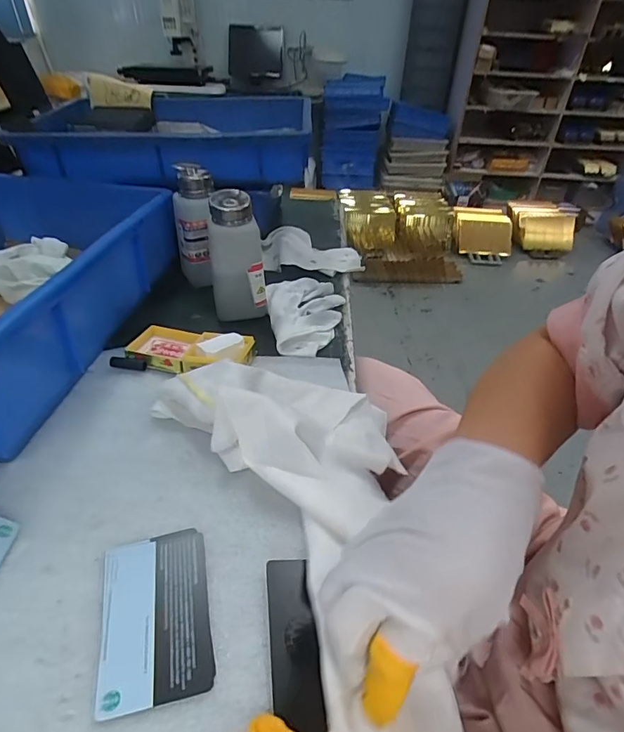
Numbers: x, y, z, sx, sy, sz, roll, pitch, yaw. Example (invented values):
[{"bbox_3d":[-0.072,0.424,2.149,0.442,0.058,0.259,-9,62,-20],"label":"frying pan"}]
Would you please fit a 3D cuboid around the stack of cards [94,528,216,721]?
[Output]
[{"bbox_3d":[-0.085,0.132,0.240,0.055,0.004,0.087,-7,39,-14],"label":"stack of cards"}]

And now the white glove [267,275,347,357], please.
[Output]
[{"bbox_3d":[-0.007,-0.061,0.488,0.084,0.023,0.144,1,37,-3],"label":"white glove"}]

